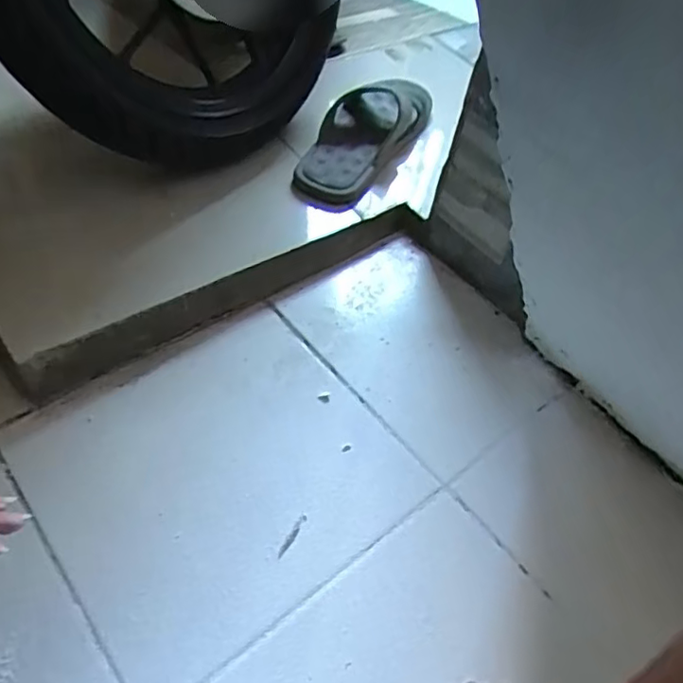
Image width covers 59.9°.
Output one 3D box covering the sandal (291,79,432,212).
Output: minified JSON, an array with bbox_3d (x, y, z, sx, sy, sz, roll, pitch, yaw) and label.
[{"bbox_3d":[0.025,-0.275,0.790,0.100,0.065,0.272,27,55,15],"label":"sandal"}]

